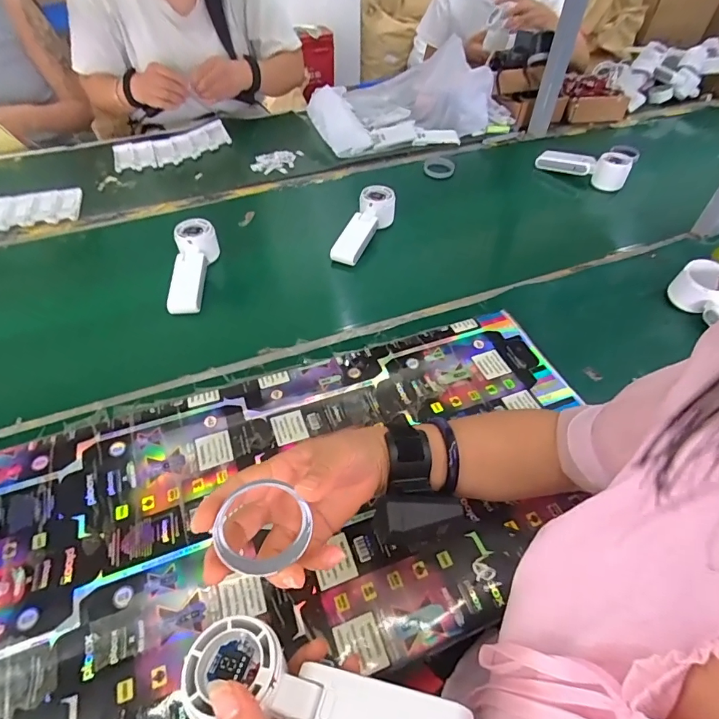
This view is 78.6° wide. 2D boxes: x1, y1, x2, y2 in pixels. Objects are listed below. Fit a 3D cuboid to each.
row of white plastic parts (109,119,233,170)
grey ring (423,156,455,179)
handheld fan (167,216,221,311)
[{"bbox_3d":[-0.403,-0.459,0.944,0.235,0.026,0.128,-20,52,-16],"label":"row of white plastic parts"},{"bbox_3d":[0.159,-0.384,0.880,0.061,0.011,0.069,2,49,3],"label":"grey ring"},{"bbox_3d":[-0.245,-0.141,0.648,0.059,0.047,0.164,-6,49,-5],"label":"handheld fan"}]

